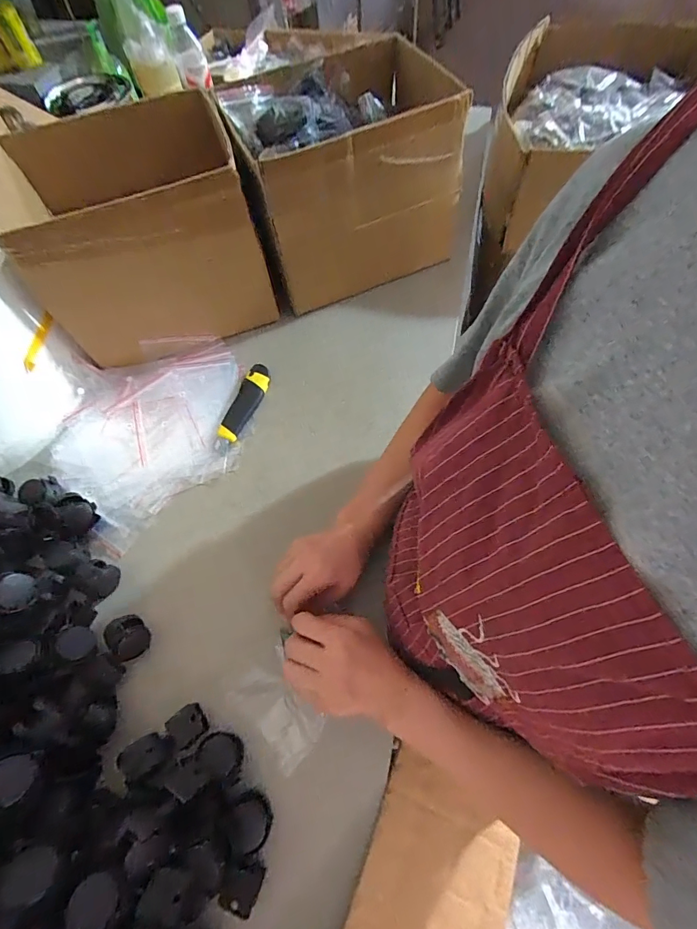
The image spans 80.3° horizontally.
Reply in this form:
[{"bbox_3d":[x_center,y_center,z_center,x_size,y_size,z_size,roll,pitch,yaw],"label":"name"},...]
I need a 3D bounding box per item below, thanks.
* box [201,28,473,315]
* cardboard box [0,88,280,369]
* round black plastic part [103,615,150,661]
[{"bbox_3d":[-0.010,-0.466,0.691,0.325,0.250,0.256,-23,66,-9],"label":"box"},{"bbox_3d":[-0.318,-0.355,0.645,0.316,0.237,0.261,-20,64,-9],"label":"cardboard box"},{"bbox_3d":[-0.258,0.200,0.483,0.041,0.028,0.047,-36,69,-16],"label":"round black plastic part"}]

